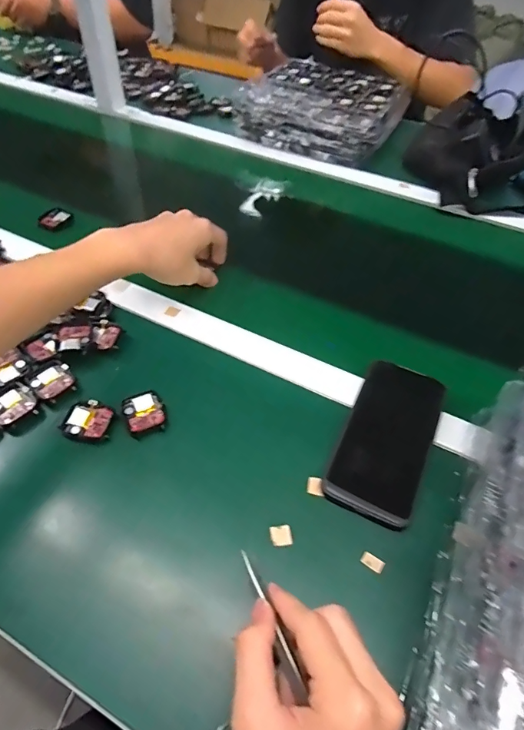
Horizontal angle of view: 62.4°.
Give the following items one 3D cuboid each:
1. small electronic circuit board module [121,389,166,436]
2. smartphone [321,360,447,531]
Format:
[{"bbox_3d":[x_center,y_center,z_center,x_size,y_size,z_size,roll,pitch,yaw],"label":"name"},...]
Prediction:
[{"bbox_3d":[-0.111,0.045,0.413,0.036,0.007,0.041,-20,53,-19],"label":"small electronic circuit board module"},{"bbox_3d":[0.114,0.063,0.392,0.075,0.015,0.148,21,60,17],"label":"smartphone"}]

